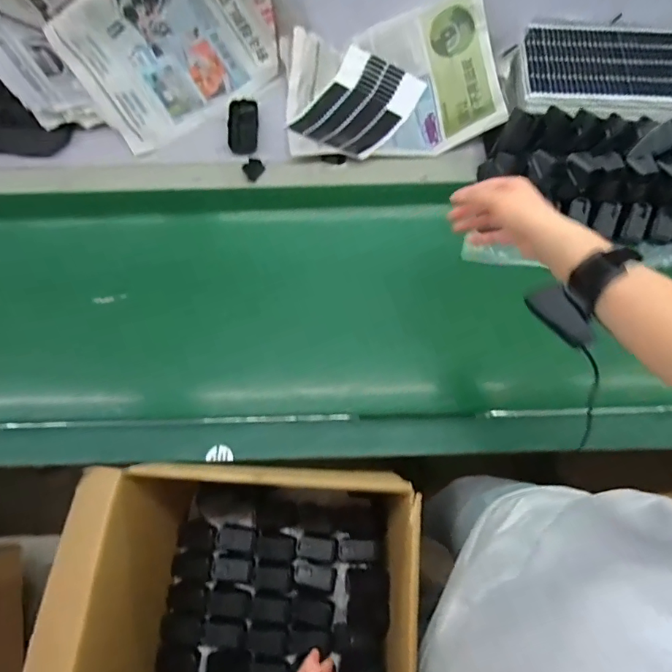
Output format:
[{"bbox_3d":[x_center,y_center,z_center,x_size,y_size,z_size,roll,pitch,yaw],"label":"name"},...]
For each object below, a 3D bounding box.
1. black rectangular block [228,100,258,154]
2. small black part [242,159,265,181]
[{"bbox_3d":[-0.160,-0.363,0.765,0.045,0.013,0.104,-2,72,0],"label":"black rectangular block"},{"bbox_3d":[-0.144,-0.287,0.768,0.030,0.012,0.039,30,75,10],"label":"small black part"}]

